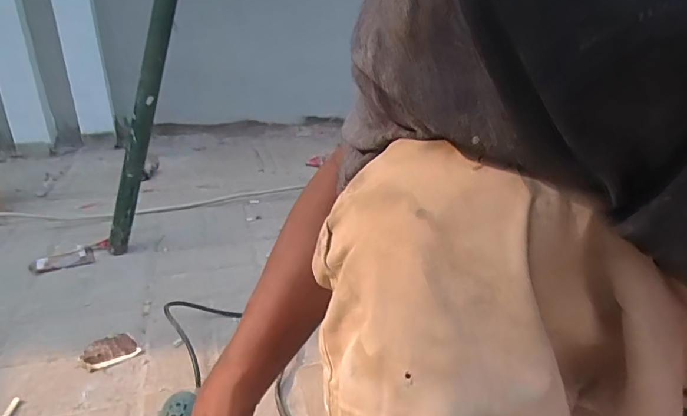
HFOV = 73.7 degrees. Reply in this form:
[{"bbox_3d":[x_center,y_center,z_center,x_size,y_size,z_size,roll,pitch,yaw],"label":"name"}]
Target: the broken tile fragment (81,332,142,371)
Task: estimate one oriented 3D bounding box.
[{"bbox_3d":[-0.380,0.228,0.744,0.079,0.013,0.068,-20,33,-41],"label":"broken tile fragment"}]

